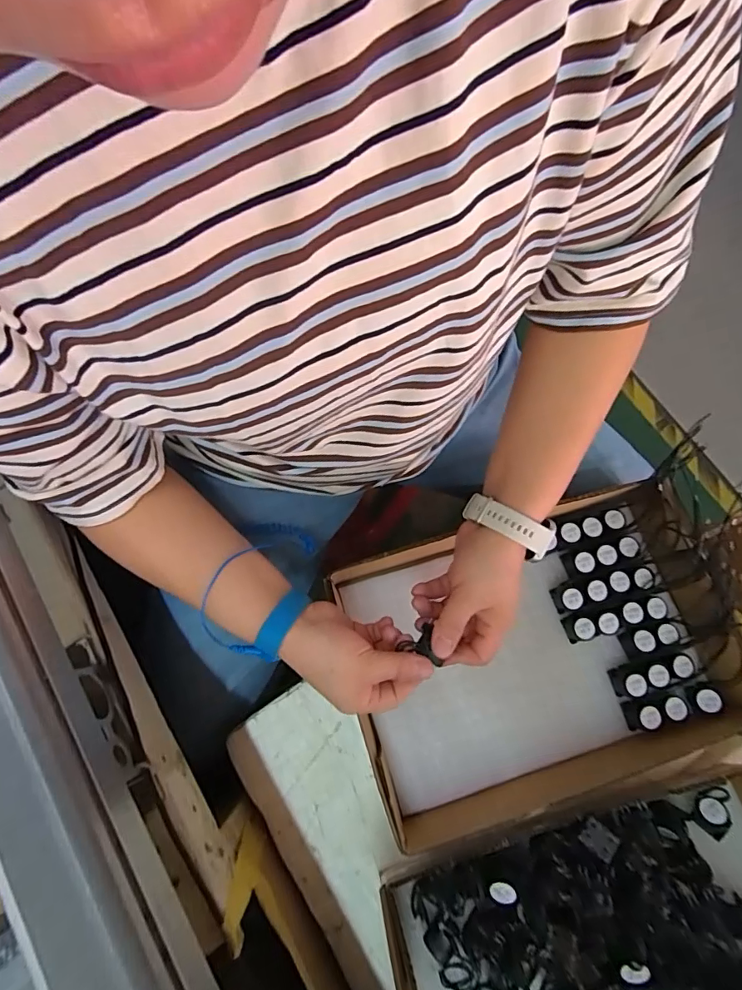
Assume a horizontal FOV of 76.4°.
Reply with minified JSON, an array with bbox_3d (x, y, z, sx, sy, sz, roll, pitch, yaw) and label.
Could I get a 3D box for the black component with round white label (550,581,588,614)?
[{"bbox_3d":[0.205,0.105,0.490,0.025,0.025,0.029,-18,75,-5],"label":"black component with round white label"}]

